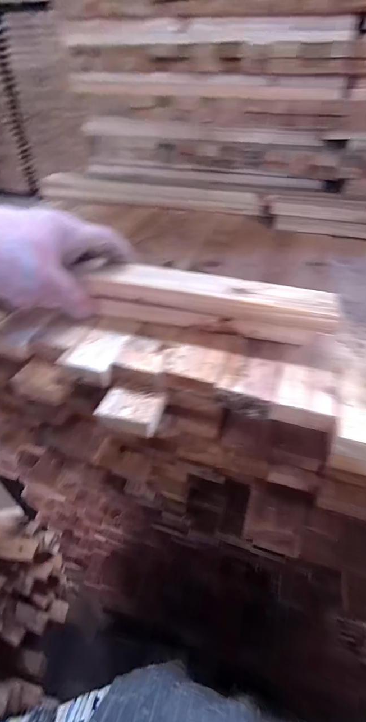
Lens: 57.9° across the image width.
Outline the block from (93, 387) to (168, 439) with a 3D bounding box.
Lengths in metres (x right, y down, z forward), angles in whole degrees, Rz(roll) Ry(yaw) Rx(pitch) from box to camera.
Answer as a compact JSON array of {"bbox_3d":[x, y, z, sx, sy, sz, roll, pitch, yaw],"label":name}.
[{"bbox_3d":[-0.038,0.038,0.249,0.046,0.014,0.032,7,41,8],"label":"block"}]

